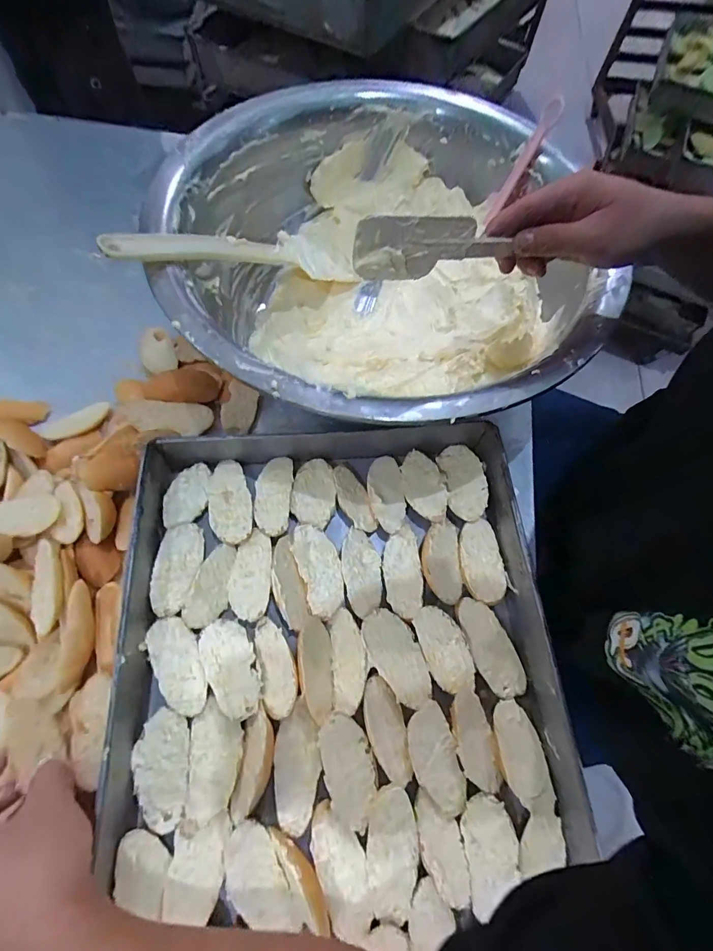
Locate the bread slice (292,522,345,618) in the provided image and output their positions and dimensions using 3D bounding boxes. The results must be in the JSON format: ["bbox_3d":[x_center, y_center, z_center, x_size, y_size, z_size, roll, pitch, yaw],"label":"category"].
[{"bbox_3d":[-0.037,0.093,0.404,0.041,0.012,0.090,-19,69,-10],"label":"bread slice"}]

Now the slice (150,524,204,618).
[{"bbox_3d":[-0.176,0.090,0.393,0.037,0.008,0.088,4,67,0],"label":"slice"}]

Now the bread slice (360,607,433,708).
[{"bbox_3d":[0.038,0.168,0.373,0.046,0.009,0.086,-26,70,-13],"label":"bread slice"}]

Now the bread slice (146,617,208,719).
[{"bbox_3d":[-0.162,0.171,0.363,0.039,0.007,0.085,-23,70,-12],"label":"bread slice"}]

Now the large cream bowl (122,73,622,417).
[{"bbox_3d":[0.028,-0.234,0.467,0.452,0.177,0.456,-11,68,-7],"label":"large cream bowl"}]

